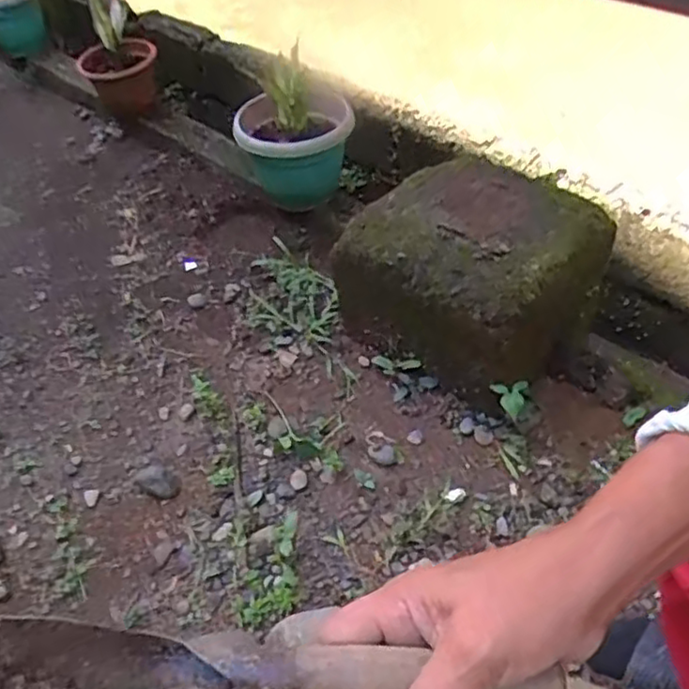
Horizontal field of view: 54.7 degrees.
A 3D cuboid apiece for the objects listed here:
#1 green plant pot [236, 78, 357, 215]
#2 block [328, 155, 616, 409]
[{"bbox_3d":[-0.100,-0.412,1.382,0.227,0.150,0.246,-3,47,3],"label":"green plant pot"},{"bbox_3d":[0.221,-0.125,1.160,0.364,0.239,0.335,33,58,31],"label":"block"}]

